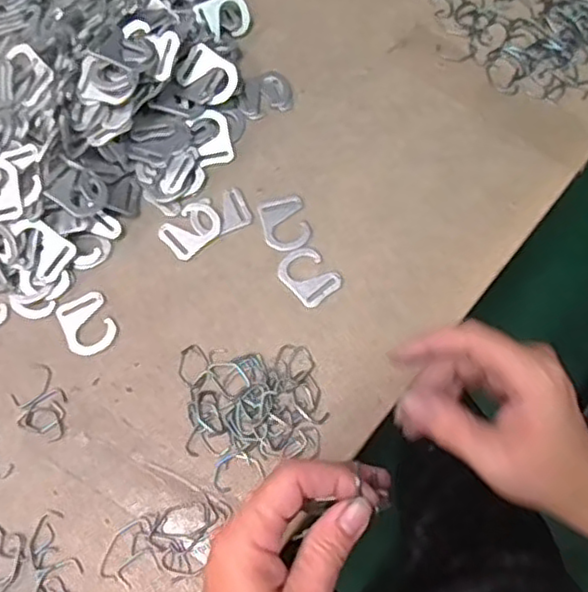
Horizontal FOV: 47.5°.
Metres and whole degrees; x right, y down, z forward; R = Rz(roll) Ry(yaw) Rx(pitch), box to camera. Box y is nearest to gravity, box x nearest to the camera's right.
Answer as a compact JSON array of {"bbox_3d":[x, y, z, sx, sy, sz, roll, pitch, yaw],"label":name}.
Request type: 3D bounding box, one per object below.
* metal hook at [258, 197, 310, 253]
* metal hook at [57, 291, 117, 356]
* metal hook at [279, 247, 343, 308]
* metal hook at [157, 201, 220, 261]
[{"bbox_3d":[-0.006,-0.053,0.500,0.034,0.004,0.043,-14,68,-5],"label":"metal hook"},{"bbox_3d":[-0.146,0.020,0.472,0.034,0.004,0.043,-25,70,-10],"label":"metal hook"},{"bbox_3d":[0.011,-0.015,0.485,0.034,0.004,0.043,-38,73,-14],"label":"metal hook"},{"bbox_3d":[-0.076,-0.050,0.497,0.045,0.004,0.034,-41,73,-15],"label":"metal hook"}]

